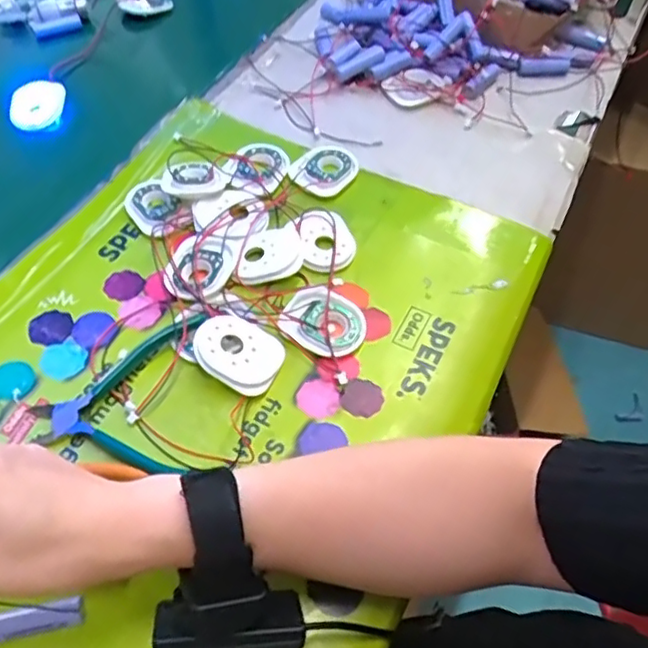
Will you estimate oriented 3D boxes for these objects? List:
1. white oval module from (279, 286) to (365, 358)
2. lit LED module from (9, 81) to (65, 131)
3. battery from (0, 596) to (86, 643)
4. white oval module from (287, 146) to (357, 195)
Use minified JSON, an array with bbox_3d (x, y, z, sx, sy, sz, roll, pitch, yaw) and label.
[{"bbox_3d":[0.000,-0.002,0.432,0.058,0.016,0.048,28,58,17],"label":"white oval module"},{"bbox_3d":[-0.270,-0.203,0.586,0.042,0.014,0.059,14,67,-8],"label":"lit LED module"},{"bbox_3d":[-0.147,0.150,0.314,0.049,0.013,0.012,-11,55,-9],"label":"battery"},{"bbox_3d":[0.001,-0.132,0.530,0.048,0.009,0.057,32,59,20],"label":"white oval module"}]

